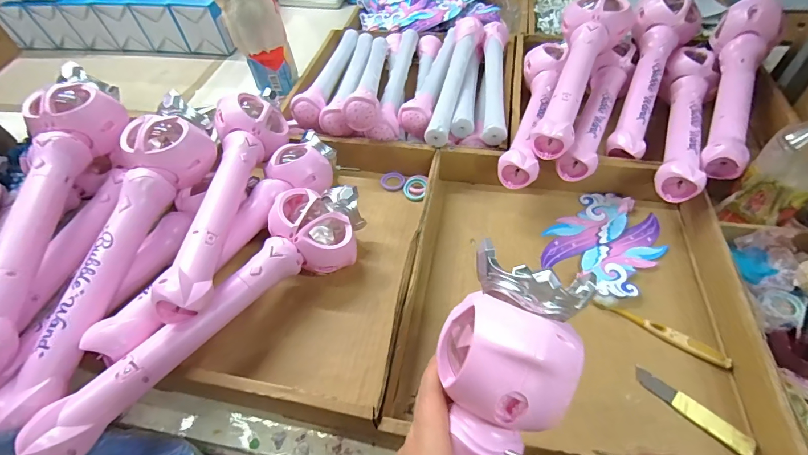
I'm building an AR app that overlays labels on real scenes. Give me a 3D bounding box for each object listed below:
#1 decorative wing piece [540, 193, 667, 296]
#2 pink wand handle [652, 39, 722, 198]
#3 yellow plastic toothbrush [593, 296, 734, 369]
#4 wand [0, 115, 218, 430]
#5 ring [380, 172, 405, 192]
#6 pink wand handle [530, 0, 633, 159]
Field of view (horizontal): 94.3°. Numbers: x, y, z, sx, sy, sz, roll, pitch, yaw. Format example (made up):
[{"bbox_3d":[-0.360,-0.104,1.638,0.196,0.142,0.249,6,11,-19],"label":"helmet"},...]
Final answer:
[{"bbox_3d":[0.261,0.016,0.487,0.119,0.010,0.155,34,62,31],"label":"decorative wing piece"},{"bbox_3d":[0.400,-0.161,0.526,0.062,0.047,0.329,19,57,18],"label":"pink wand handle"},{"bbox_3d":[0.275,0.111,0.405,0.132,0.009,0.018,30,61,25],"label":"yellow plastic toothbrush"},{"bbox_3d":[-0.308,0.012,0.384,0.079,0.069,0.335,6,54,10],"label":"wand"},{"bbox_3d":[-0.017,-0.071,0.578,0.037,0.004,0.037,-3,53,3],"label":"ring"},{"bbox_3d":[0.245,-0.229,0.531,0.086,0.072,0.323,21,58,19],"label":"pink wand handle"}]

